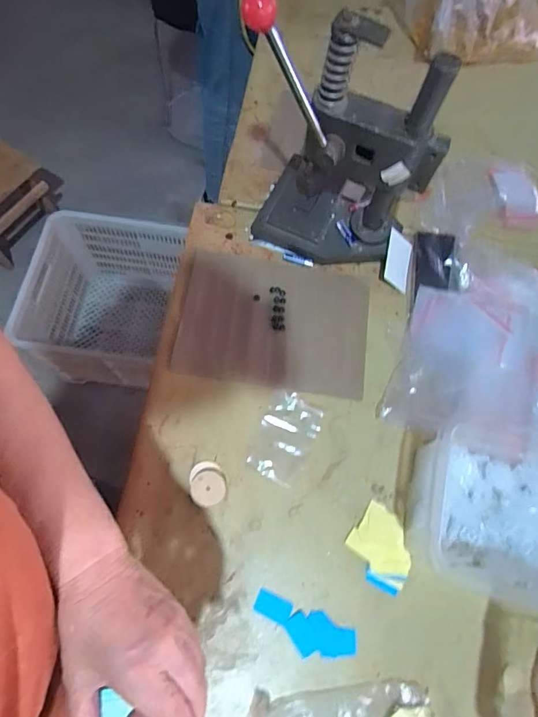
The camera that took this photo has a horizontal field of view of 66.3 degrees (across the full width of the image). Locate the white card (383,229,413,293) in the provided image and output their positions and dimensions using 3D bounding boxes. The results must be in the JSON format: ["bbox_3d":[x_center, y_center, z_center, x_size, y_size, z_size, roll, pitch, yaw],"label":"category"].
[{"bbox_3d":[0.205,-0.154,0.655,0.048,0.006,0.089,21,73,-26],"label":"white card"}]

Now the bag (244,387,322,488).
[{"bbox_3d":[0.023,0.107,0.564,0.076,0.004,0.118,23,70,5],"label":"bag"}]

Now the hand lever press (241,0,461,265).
[{"bbox_3d":[0.101,-0.283,0.552,0.236,0.302,0.166,16,69,2],"label":"hand lever press"}]

